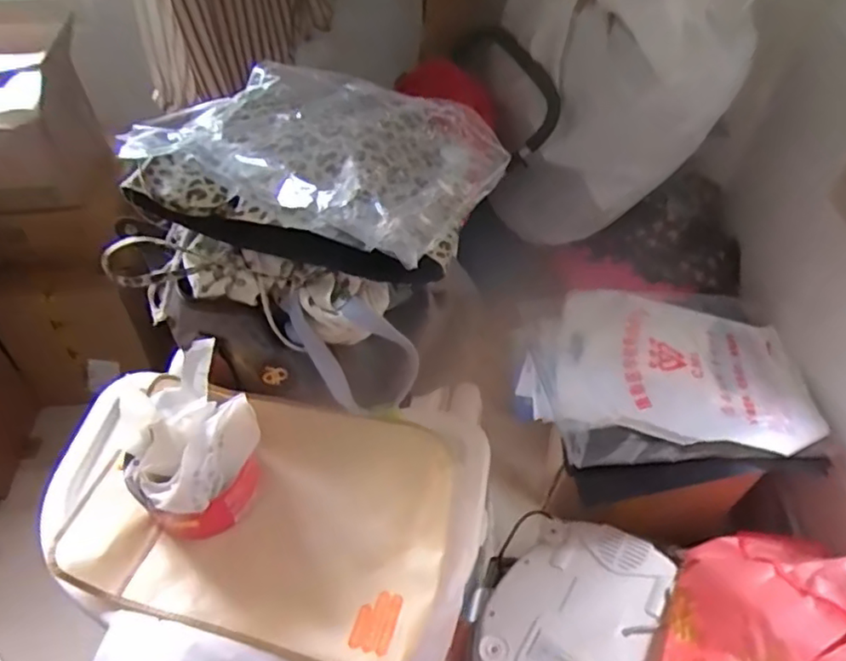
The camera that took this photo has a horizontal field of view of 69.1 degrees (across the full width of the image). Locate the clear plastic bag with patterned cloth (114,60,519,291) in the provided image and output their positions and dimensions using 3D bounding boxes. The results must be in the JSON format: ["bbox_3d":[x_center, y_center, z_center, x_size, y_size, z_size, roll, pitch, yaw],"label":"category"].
[{"bbox_3d":[-0.121,-0.219,0.774,0.400,0.084,0.324,15,50,12],"label":"clear plastic bag with patterned cloth"}]

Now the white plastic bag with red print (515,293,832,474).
[{"bbox_3d":[0.429,0.060,1.078,0.486,0.078,0.343,-2,49,-3],"label":"white plastic bag with red print"}]

